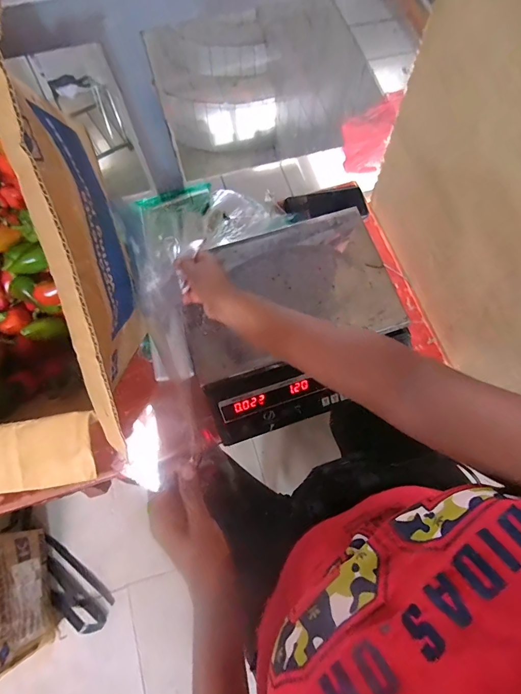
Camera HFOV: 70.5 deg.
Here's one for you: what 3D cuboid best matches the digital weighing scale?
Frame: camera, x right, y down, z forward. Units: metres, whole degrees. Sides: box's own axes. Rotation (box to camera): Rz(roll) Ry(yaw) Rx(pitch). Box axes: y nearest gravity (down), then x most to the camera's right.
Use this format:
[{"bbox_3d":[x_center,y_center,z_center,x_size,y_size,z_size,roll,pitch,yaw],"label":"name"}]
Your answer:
[{"bbox_3d":[0.045,-0.053,0.615,0.343,0.092,0.324,-19,73,-7],"label":"digital weighing scale"}]

